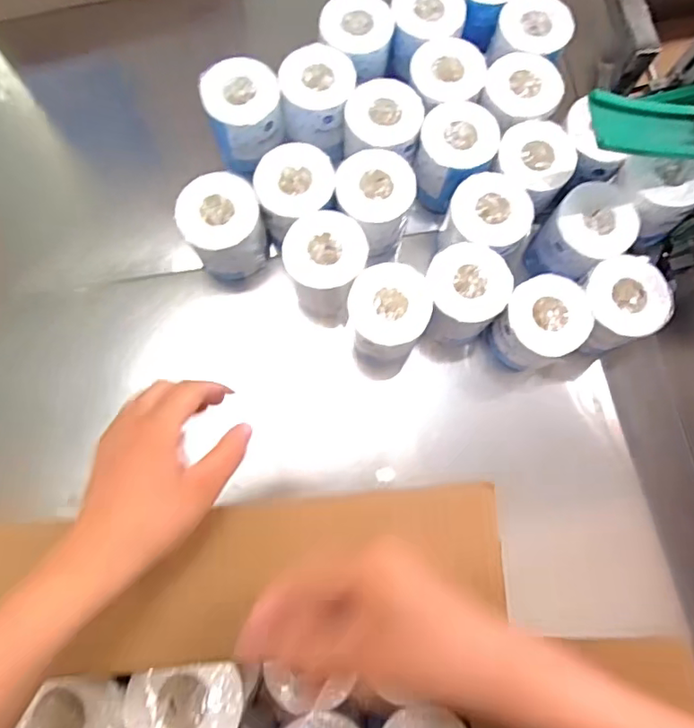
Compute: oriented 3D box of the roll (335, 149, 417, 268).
[{"bbox_3d":[0.036,-0.199,0.723,0.100,0.113,0.111,-21,79,-6],"label":"roll"}]

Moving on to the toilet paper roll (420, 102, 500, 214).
[{"bbox_3d":[0.141,-0.275,0.735,0.095,0.100,0.097,0,78,-2],"label":"toilet paper roll"}]

